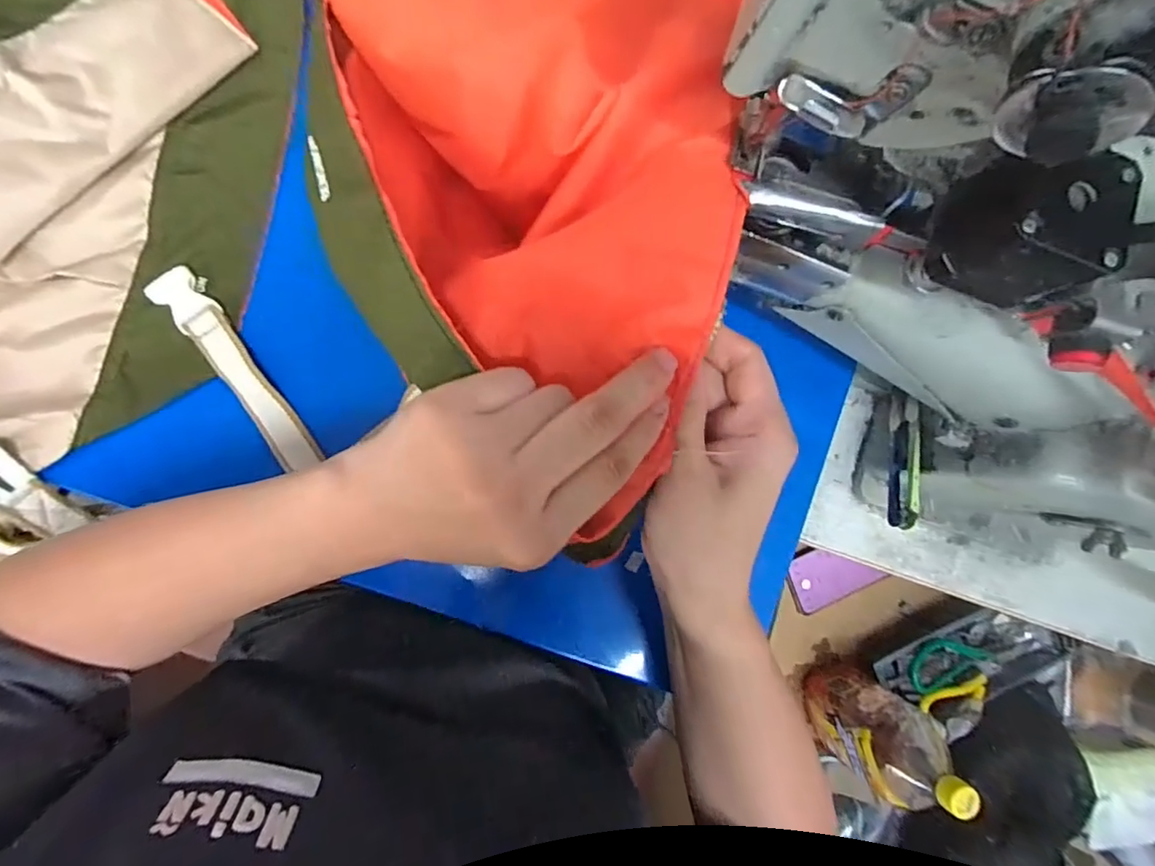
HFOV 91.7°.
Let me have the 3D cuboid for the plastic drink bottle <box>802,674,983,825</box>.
[{"bbox_3d":[0.350,0.348,0.618,0.110,0.199,0.093,38,83,-7],"label":"plastic drink bottle"}]

